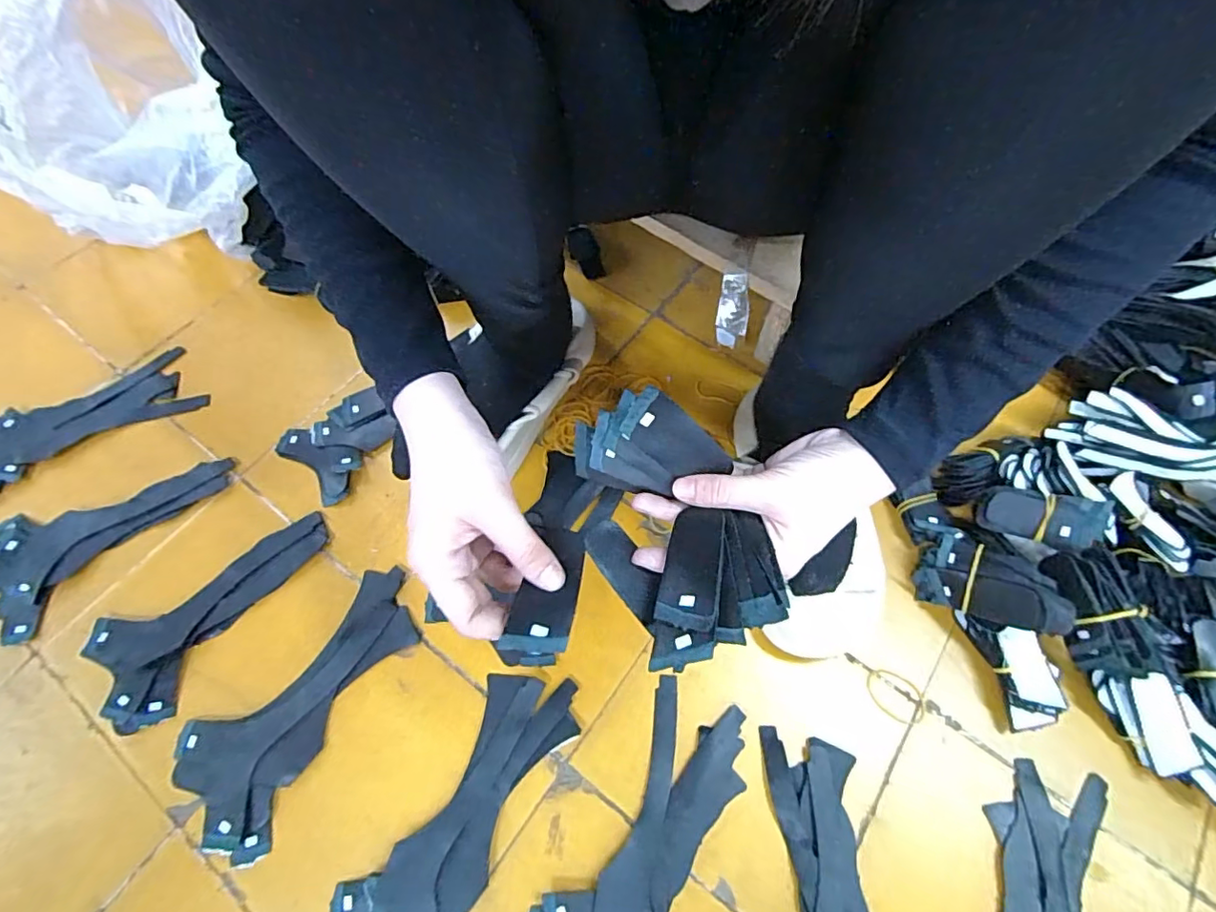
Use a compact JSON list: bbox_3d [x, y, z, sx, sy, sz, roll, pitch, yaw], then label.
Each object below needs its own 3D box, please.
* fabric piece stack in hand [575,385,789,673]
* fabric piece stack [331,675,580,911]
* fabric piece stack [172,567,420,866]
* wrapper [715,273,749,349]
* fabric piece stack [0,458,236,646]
[{"bbox_3d":[0.034,0.033,0.300,0.086,0.055,0.139,-20,65,-9],"label":"fabric piece stack in hand"},{"bbox_3d":[-0.097,0.257,0.405,0.091,0.009,0.199,28,67,14],"label":"fabric piece stack"},{"bbox_3d":[-0.239,0.187,0.441,0.100,0.009,0.210,32,68,15],"label":"fabric piece stack"},{"bbox_3d":[0.117,-0.137,0.524,0.027,0.015,0.067,4,108,3],"label":"wrapper"},{"bbox_3d":[-0.458,0.054,0.504,0.204,0.019,0.111,-42,70,-18],"label":"fabric piece stack"}]

